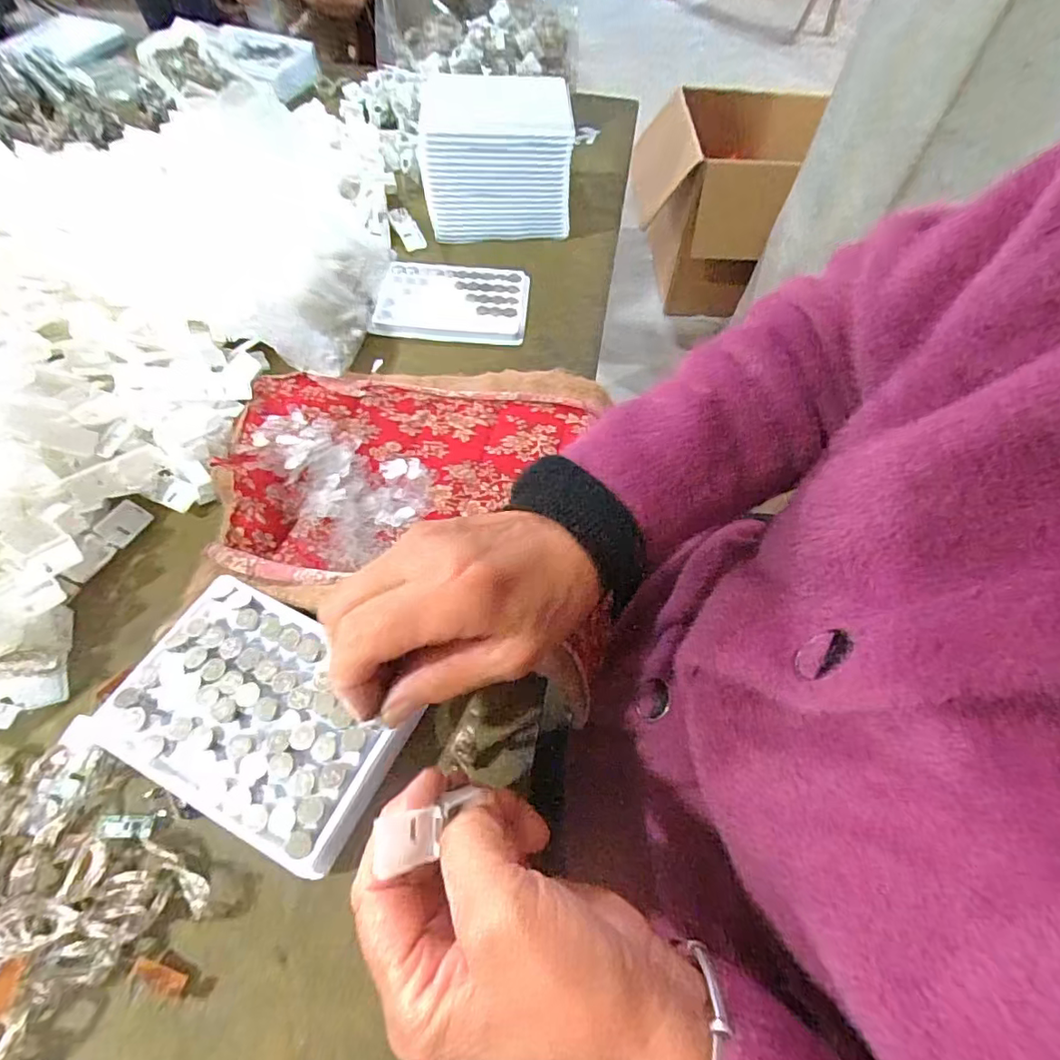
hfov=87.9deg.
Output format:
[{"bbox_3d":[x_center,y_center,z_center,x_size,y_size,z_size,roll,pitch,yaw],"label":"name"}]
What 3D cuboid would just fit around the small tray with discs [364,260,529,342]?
[{"bbox_3d":[-0.066,-0.197,0.472,0.125,0.010,0.090,3,59,1],"label":"small tray with discs"}]

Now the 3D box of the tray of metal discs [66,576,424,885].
[{"bbox_3d":[-0.134,0.089,0.273,0.138,0.013,0.098,22,61,12],"label":"tray of metal discs"}]

